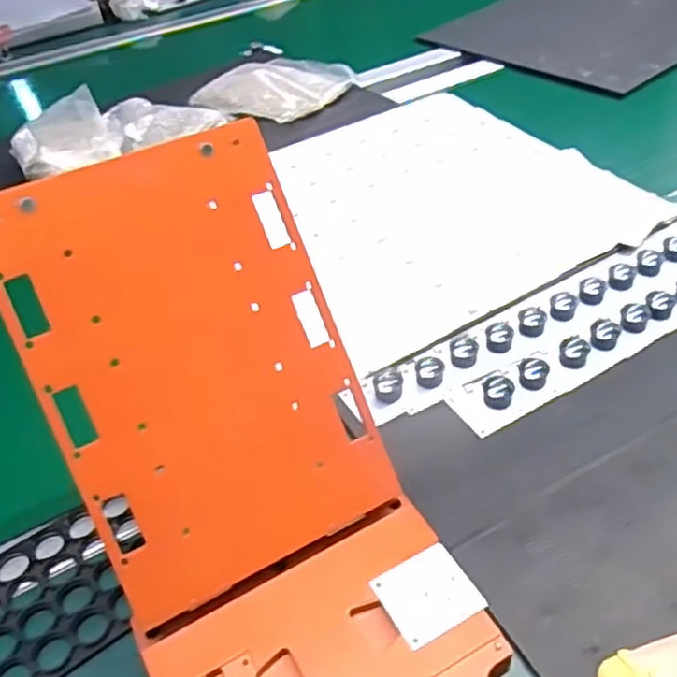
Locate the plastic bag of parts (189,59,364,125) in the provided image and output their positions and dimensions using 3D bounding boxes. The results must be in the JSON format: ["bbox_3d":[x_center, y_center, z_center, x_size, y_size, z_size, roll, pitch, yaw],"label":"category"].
[{"bbox_3d":[-0.079,-0.339,0.944,0.188,0.026,0.155,-34,50,-27],"label":"plastic bag of parts"}]

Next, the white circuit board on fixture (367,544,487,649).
[{"bbox_3d":[0.048,0.137,0.381,0.049,0.004,0.045,-23,45,-18],"label":"white circuit board on fixture"}]

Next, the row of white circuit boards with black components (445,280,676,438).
[{"bbox_3d":[0.265,-0.024,0.562,0.399,0.018,0.044,-23,45,-18],"label":"row of white circuit boards with black components"}]

